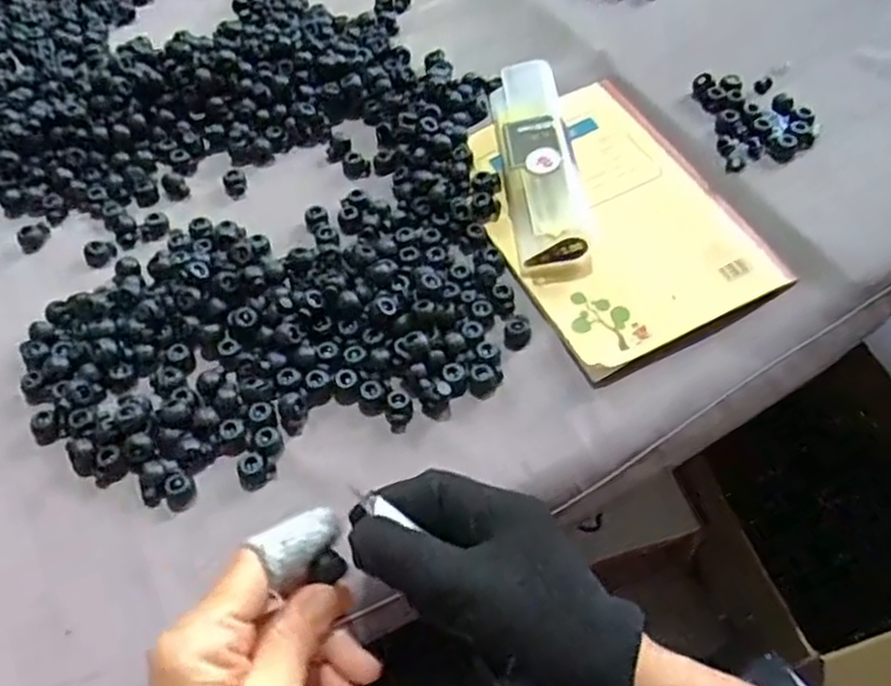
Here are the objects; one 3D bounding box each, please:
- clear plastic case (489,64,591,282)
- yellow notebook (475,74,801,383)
[{"bbox_3d":[0.059,-0.113,0.470,0.041,0.035,0.153,-6,56,-2],"label":"clear plastic case"},{"bbox_3d":[0.099,-0.084,0.472,0.139,0.011,0.209,-22,58,-12],"label":"yellow notebook"}]

